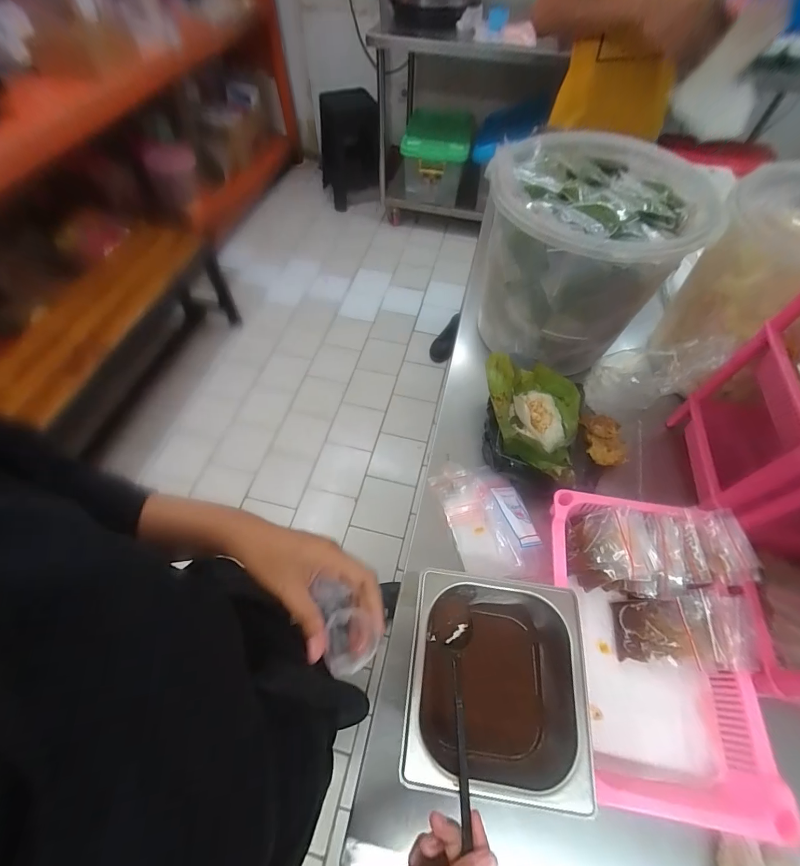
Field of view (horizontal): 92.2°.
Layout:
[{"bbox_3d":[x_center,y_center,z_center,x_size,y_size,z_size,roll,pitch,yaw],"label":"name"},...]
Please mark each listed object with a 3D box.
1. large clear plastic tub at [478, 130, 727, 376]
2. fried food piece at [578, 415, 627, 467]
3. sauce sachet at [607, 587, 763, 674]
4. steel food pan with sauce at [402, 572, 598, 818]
[{"bbox_3d":[0.268,-0.261,0.591,0.267,0.244,0.254,0,58,-1],"label":"large clear plastic tub"},{"bbox_3d":[0.305,0.011,0.571,0.058,0.030,0.074,4,58,2],"label":"fried food piece"},{"bbox_3d":[0.308,0.218,0.429,0.123,0.013,0.073,-10,59,29],"label":"sauce sachet"},{"bbox_3d":[0.093,0.248,0.391,0.162,0.085,0.172,7,58,4],"label":"steel food pan with sauce"}]

